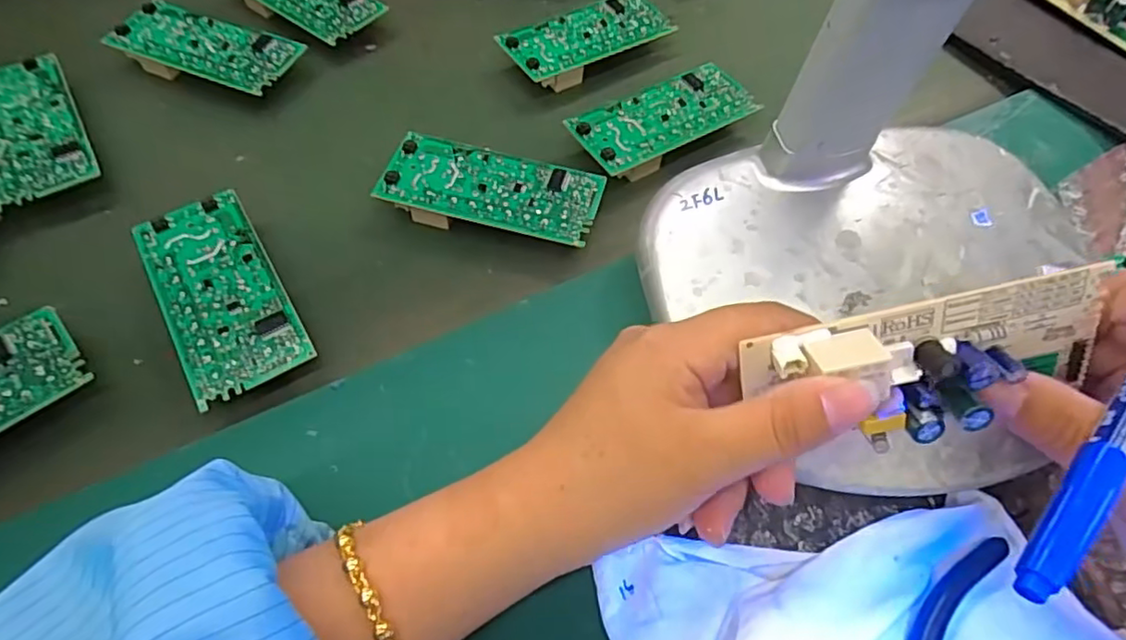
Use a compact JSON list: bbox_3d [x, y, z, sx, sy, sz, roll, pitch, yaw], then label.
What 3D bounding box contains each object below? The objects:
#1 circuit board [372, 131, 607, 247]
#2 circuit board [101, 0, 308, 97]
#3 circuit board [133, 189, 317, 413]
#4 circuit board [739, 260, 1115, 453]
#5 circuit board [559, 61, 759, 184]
[{"bbox_3d":[-0.035,-0.065,0.319,0.106,0.021,0.049,14,58,8],"label":"circuit board"},{"bbox_3d":[-0.213,-0.160,0.372,0.102,0.025,0.047,19,59,11],"label":"circuit board"},{"bbox_3d":[-0.153,-0.011,0.278,0.048,0.019,0.104,-28,62,-18],"label":"circuit board"},{"bbox_3d":[0.110,0.014,0.184,0.104,0.034,0.031,-8,57,-3],"label":"circuit board"},{"bbox_3d":[0.058,-0.112,0.354,0.106,0.022,0.045,-29,62,-18],"label":"circuit board"}]

